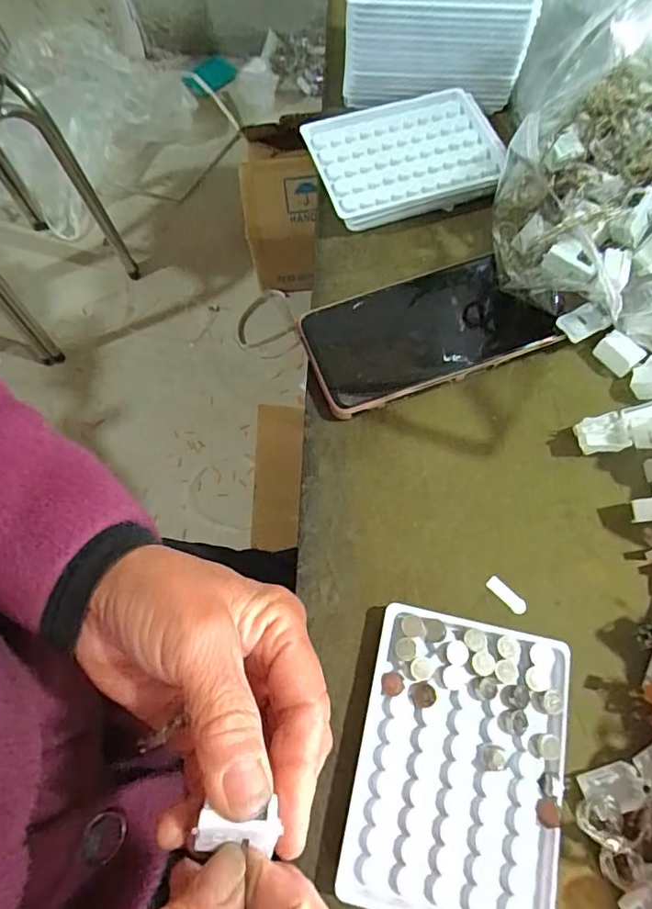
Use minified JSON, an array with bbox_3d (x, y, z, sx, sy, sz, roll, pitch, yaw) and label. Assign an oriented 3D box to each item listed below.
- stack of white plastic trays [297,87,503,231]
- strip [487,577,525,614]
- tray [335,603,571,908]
[{"bbox_3d":[0.059,-0.213,0.393,0.127,0.028,0.092,-16,69,-4],"label":"stack of white plastic trays"},{"bbox_3d":[0.098,0.076,0.297,0.024,0.004,0.008,42,75,16],"label":"strip"},{"bbox_3d":[0.064,0.147,0.262,0.093,0.014,0.129,11,69,6],"label":"tray"}]

